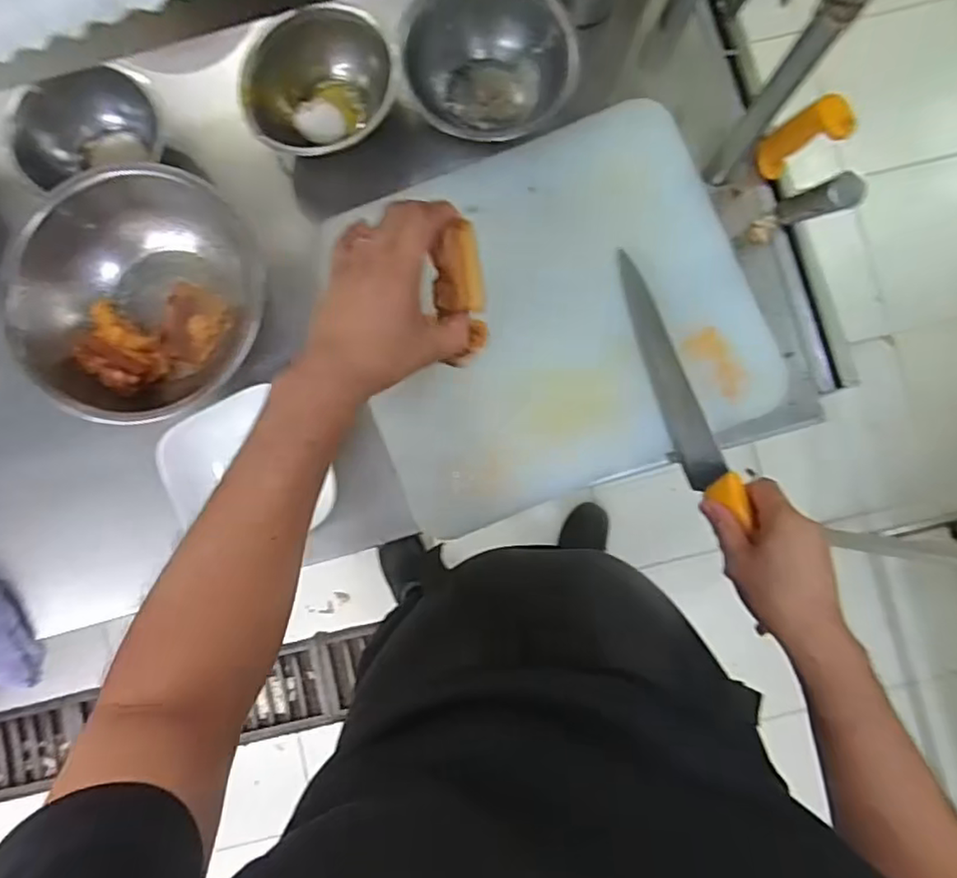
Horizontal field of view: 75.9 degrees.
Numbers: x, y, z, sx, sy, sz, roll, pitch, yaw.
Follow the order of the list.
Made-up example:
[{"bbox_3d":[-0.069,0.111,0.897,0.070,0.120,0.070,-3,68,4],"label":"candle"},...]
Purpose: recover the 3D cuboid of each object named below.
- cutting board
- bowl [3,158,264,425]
[{"bbox_3d":[0.072,-0.124,0.606,0.381,0.030,0.341,-22,87,1],"label":"cutting board"},{"bbox_3d":[-0.314,-0.130,0.597,0.210,0.103,0.218,0,86,0],"label":"bowl"}]

